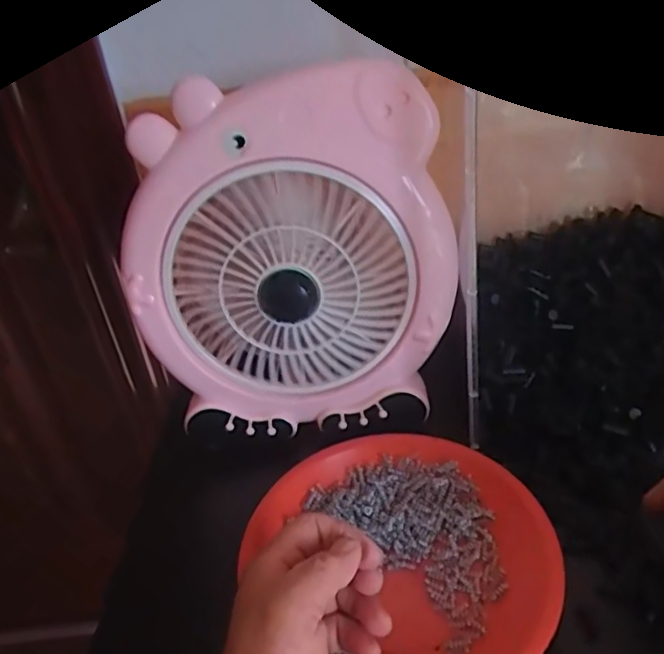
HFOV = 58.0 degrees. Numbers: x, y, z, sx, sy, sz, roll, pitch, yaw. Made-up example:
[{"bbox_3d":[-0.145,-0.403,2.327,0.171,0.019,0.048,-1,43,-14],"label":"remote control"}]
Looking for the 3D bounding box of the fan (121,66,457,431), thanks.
[{"bbox_3d":[-0.030,-0.037,0.445,0.231,0.260,0.085,2,35,11],"label":"fan"}]

